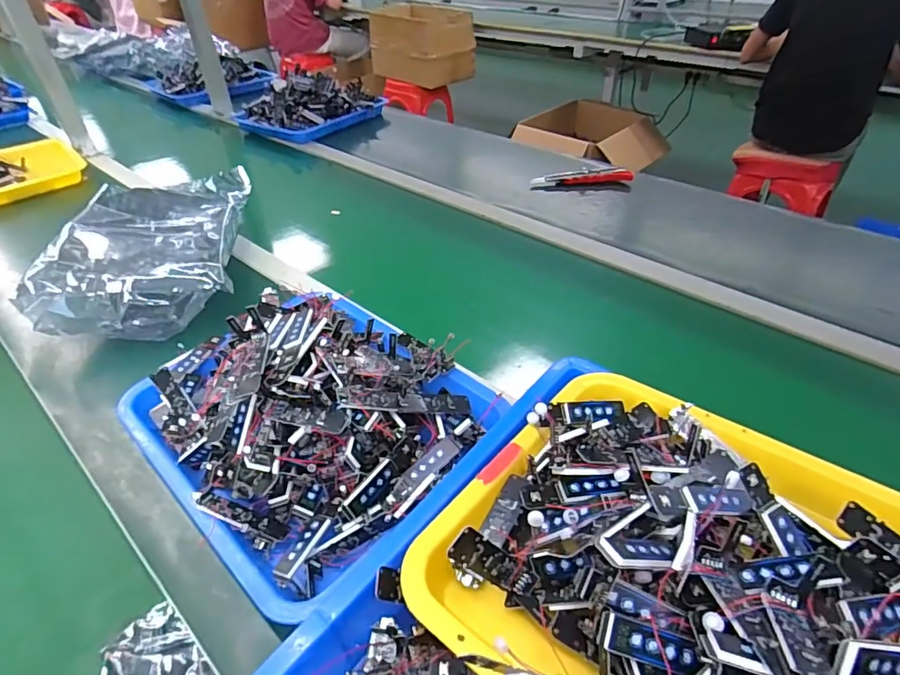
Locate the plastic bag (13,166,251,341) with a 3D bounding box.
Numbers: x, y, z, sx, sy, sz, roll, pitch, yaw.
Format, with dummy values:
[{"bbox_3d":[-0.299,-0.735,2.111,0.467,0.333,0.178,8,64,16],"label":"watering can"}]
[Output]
[{"bbox_3d":[-0.410,-0.132,0.739,0.214,0.104,0.342,-7,40,-6],"label":"plastic bag"}]

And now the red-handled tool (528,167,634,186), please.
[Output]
[{"bbox_3d":[0.246,-0.300,0.952,0.182,0.024,0.033,-1,40,1],"label":"red-handled tool"}]

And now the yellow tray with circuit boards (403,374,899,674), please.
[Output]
[{"bbox_3d":[0.163,0.131,0.284,0.327,0.081,0.256,27,48,30],"label":"yellow tray with circuit boards"}]

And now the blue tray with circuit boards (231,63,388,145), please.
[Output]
[{"bbox_3d":[-0.346,-0.590,1.269,0.257,0.094,0.286,24,47,28],"label":"blue tray with circuit boards"}]

